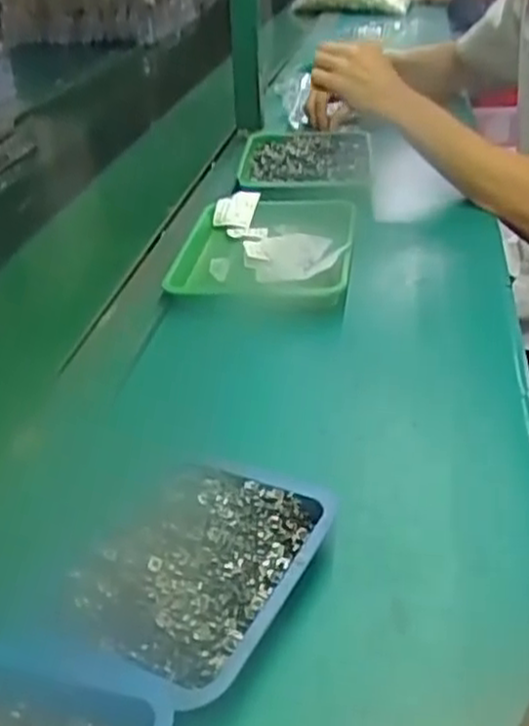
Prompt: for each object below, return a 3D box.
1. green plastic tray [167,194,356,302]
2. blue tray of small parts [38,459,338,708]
[{"bbox_3d":[0.002,-0.120,0.770,0.164,0.032,0.231,2,32,7],"label":"green plastic tray"},{"bbox_3d":[-0.035,0.106,0.404,0.104,0.031,0.148,15,35,26],"label":"blue tray of small parts"}]

